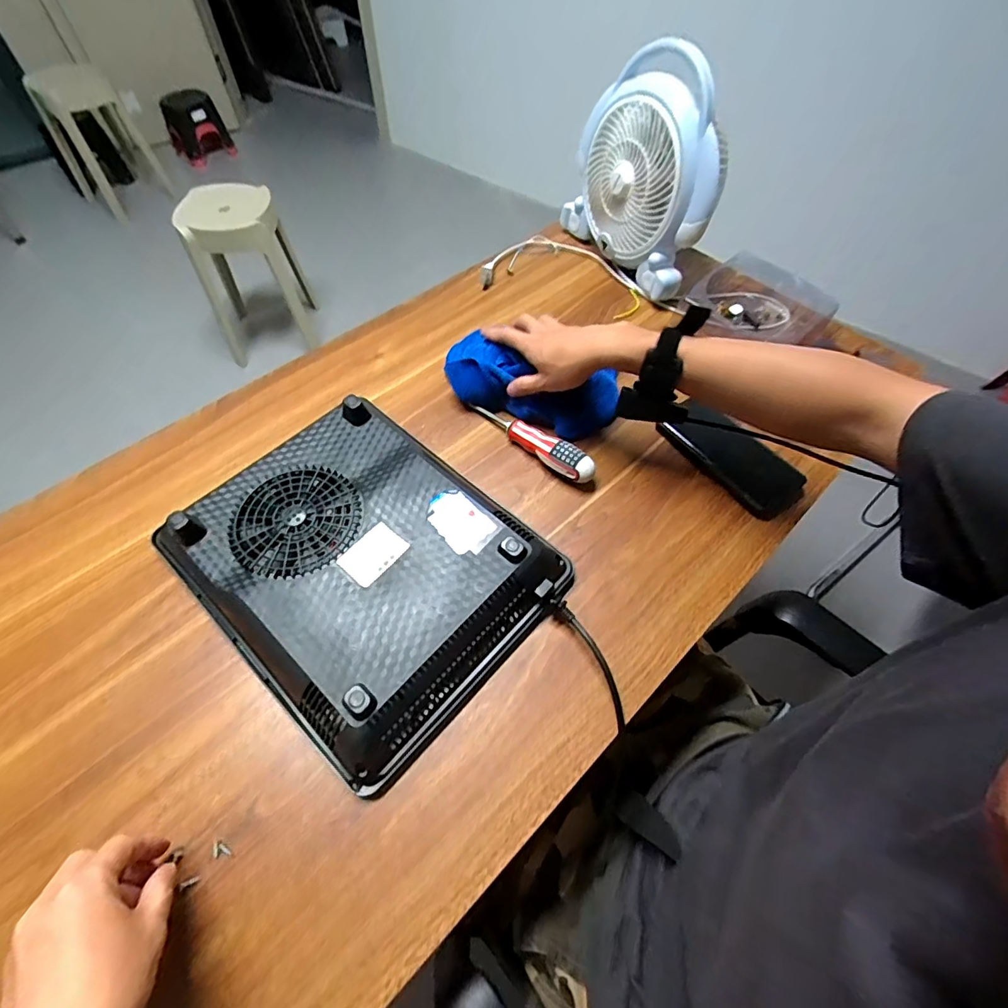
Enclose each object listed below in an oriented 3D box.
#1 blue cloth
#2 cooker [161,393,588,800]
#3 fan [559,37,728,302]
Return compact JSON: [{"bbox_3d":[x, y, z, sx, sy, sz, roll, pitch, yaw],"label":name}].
[{"bbox_3d":[0.031,-0.147,0.599,0.205,0.061,0.084,20,59,2],"label":"blue cloth"},{"bbox_3d":[-0.135,0.052,0.475,0.317,0.059,0.269,39,64,21],"label":"cooker"},{"bbox_3d":[0.196,-0.460,0.696,0.101,0.242,0.263,-23,61,-15],"label":"fan"}]

